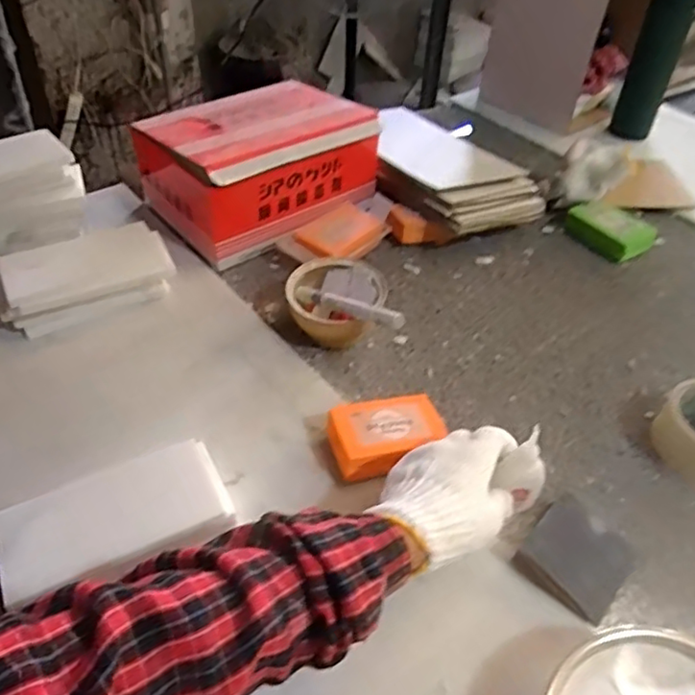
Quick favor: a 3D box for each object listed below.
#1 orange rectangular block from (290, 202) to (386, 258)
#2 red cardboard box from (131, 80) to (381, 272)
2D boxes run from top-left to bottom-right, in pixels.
[{"bbox_3d":[-0.006,-0.140,0.749,0.068,0.022,0.089,36,55,24],"label":"orange rectangular block"},{"bbox_3d":[-0.113,-0.236,0.775,0.246,0.118,0.200,-25,55,-25],"label":"red cardboard box"}]

